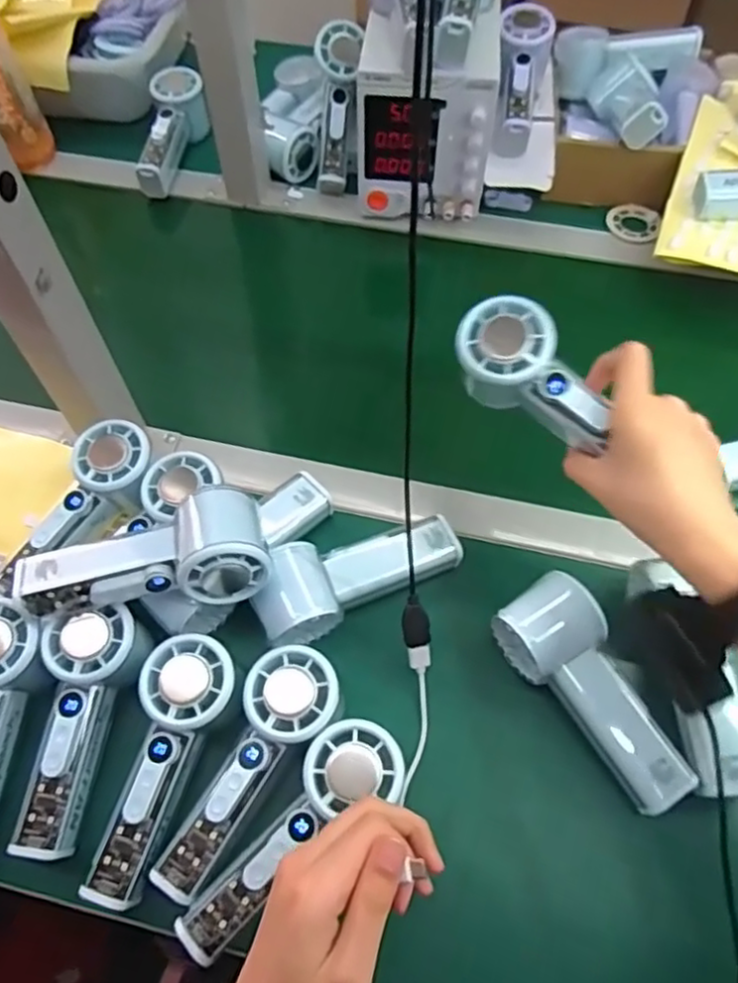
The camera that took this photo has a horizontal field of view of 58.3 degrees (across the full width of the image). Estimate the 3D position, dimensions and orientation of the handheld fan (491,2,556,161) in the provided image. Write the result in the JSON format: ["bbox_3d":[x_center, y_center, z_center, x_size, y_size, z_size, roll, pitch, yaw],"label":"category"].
[{"bbox_3d":[0.151,-0.413,0.668,0.054,0.059,0.161,10,82,6],"label":"handheld fan"}]

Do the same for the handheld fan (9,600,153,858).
[{"bbox_3d":[-0.180,0.145,0.413,0.061,0.034,0.143,9,74,6],"label":"handheld fan"}]

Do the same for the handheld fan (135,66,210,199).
[{"bbox_3d":[-0.215,-0.403,0.732,0.054,0.053,0.170,1,59,1],"label":"handheld fan"}]

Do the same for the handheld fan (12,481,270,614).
[{"bbox_3d":[-0.139,0.046,0.417,0.148,0.051,0.063,-16,60,-9],"label":"handheld fan"}]

